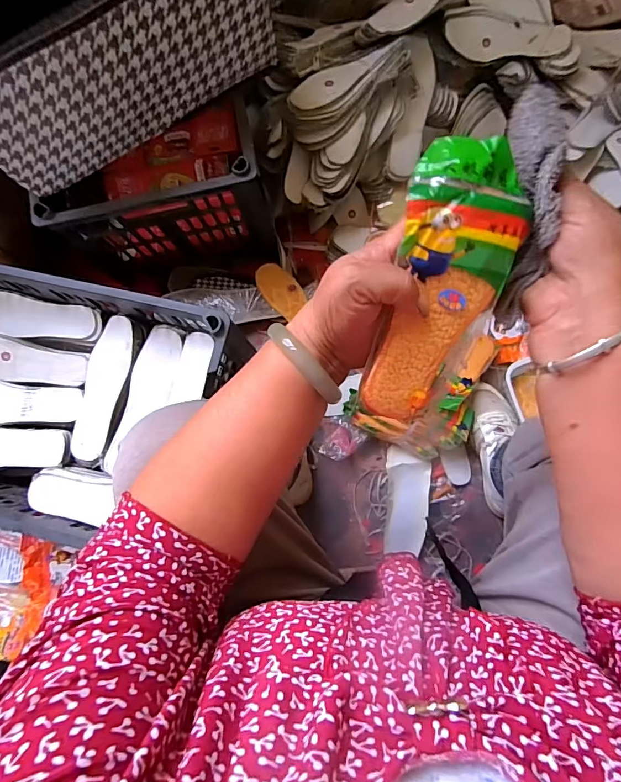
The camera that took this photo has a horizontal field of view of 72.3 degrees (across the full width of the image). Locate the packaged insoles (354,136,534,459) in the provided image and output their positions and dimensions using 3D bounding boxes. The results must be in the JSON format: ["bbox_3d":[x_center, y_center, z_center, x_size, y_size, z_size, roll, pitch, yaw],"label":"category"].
[{"bbox_3d":[0.088,-0.051,0.294,0.084,0.024,0.210,8,116,3],"label":"packaged insoles"}]

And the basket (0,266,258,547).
[{"bbox_3d":[-0.378,0.015,0.628,0.473,0.140,0.342,14,83,4],"label":"basket"}]

